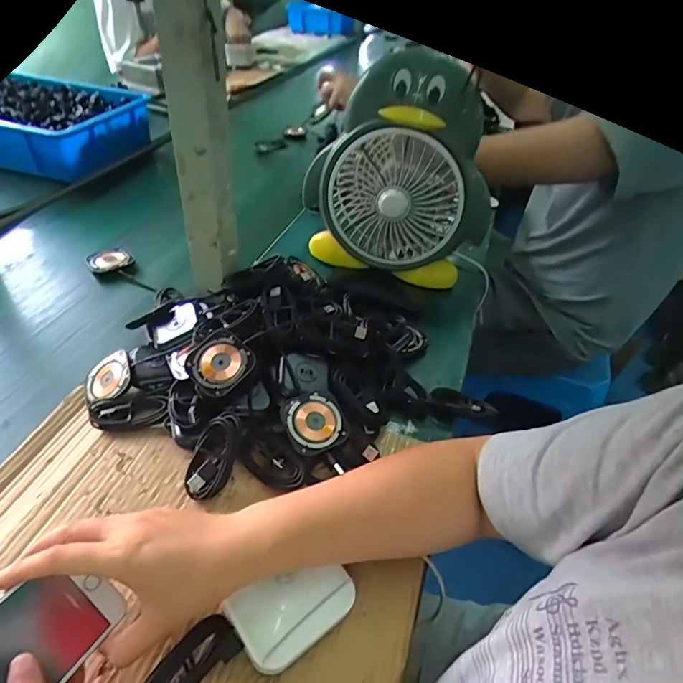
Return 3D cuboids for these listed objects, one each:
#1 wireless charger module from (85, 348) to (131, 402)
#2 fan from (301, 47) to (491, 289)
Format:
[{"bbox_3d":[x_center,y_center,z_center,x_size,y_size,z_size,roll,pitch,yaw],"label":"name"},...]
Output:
[{"bbox_3d":[-0.251,0.040,0.493,0.058,0.011,0.054,-42,61,-6],"label":"wireless charger module"},{"bbox_3d":[0.091,-0.242,0.681,0.256,0.281,0.163,18,44,13],"label":"fan"}]

